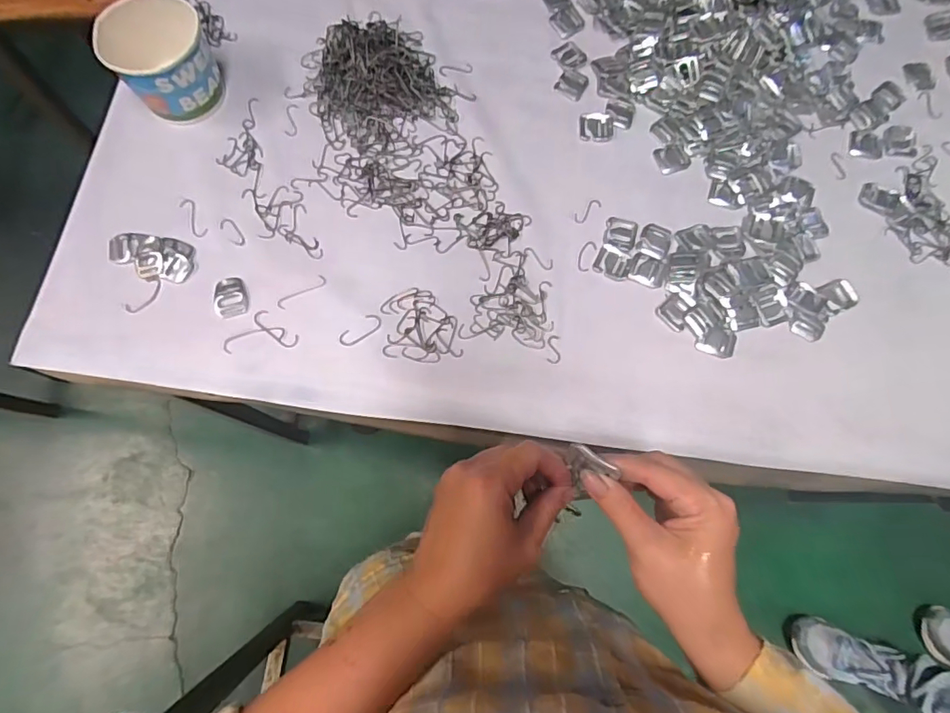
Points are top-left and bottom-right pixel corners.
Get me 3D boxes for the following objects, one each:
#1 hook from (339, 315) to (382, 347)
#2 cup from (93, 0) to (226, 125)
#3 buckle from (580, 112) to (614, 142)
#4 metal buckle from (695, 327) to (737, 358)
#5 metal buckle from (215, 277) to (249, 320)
[{"bbox_3d":[-0.105,-0.024,0.475,0.041,0.004,0.018,-39,80,-10],"label":"hook"},{"bbox_3d":[-0.299,-0.287,0.503,0.088,0.078,0.085,0,76,-1],"label":"cup"},{"bbox_3d":[0.129,-0.243,0.544,0.036,0.006,0.031,7,76,0],"label":"buckle"},{"bbox_3d":[0.228,-0.014,0.487,0.035,0.004,0.028,17,76,3],"label":"metal buckle"},{"bbox_3d":[-0.228,-0.056,0.480,0.029,0.004,0.040,-16,77,-5],"label":"metal buckle"}]

